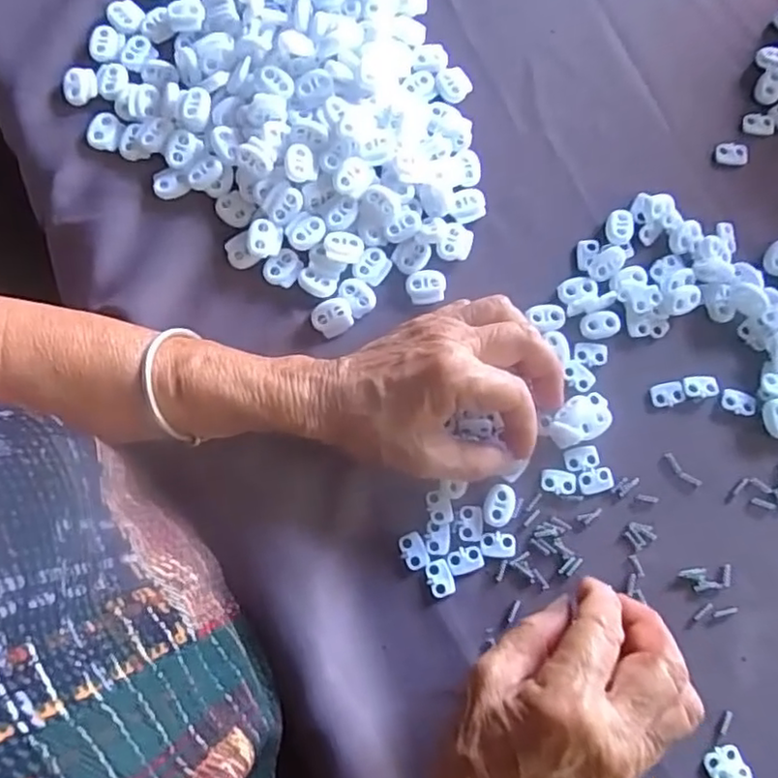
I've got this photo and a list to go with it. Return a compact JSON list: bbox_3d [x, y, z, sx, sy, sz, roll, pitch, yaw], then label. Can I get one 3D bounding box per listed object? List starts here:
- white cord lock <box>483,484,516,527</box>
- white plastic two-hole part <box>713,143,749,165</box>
[{"bbox_3d":[0.059,0.062,0.347,0.016,0.004,0.022,14,80,2],"label":"white cord lock"},{"bbox_3d":[0.207,-0.142,0.391,0.019,0.004,0.014,-2,79,-1],"label":"white plastic two-hole part"}]

